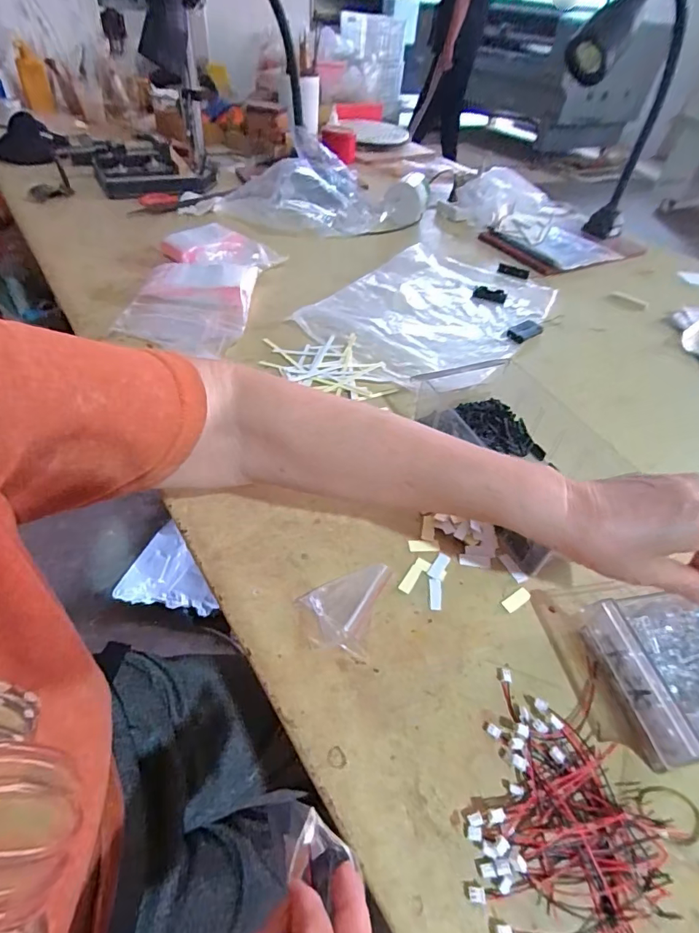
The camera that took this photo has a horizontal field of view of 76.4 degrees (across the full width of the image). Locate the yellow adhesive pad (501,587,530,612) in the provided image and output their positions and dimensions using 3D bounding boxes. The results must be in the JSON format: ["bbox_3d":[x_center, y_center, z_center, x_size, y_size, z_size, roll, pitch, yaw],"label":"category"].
[{"bbox_3d":[0.142,0.112,0.375,0.028,0.004,0.012,-24,54,-25],"label":"yellow adhesive pad"}]

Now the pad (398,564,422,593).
[{"bbox_3d":[0.053,0.096,0.383,0.011,0.004,0.029,29,51,20],"label":"pad"}]

